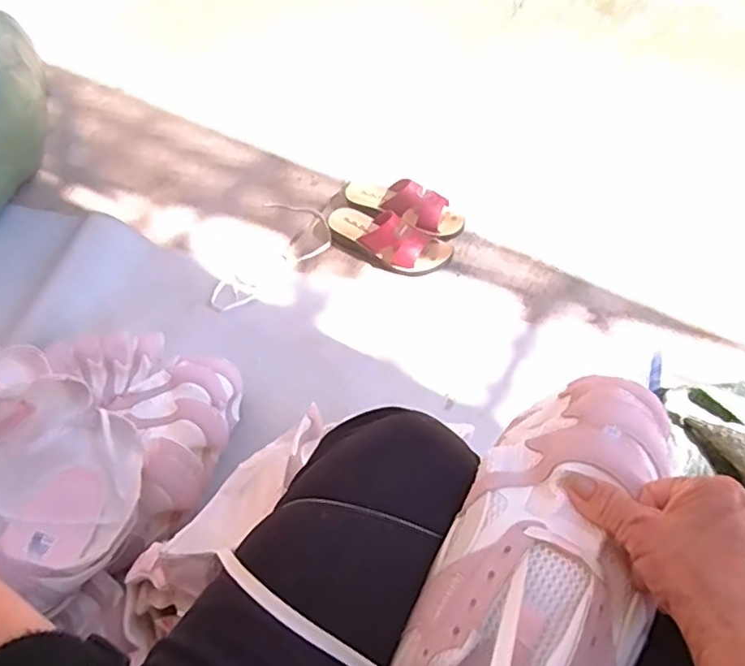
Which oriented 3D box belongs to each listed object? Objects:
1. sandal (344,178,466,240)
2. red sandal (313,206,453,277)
[{"bbox_3d":[0.051,-0.235,1.106,0.230,0.075,0.076,25,63,21],"label":"sandal"},{"bbox_3d":[0.016,-0.172,1.062,0.241,0.080,0.095,22,62,19],"label":"red sandal"}]

